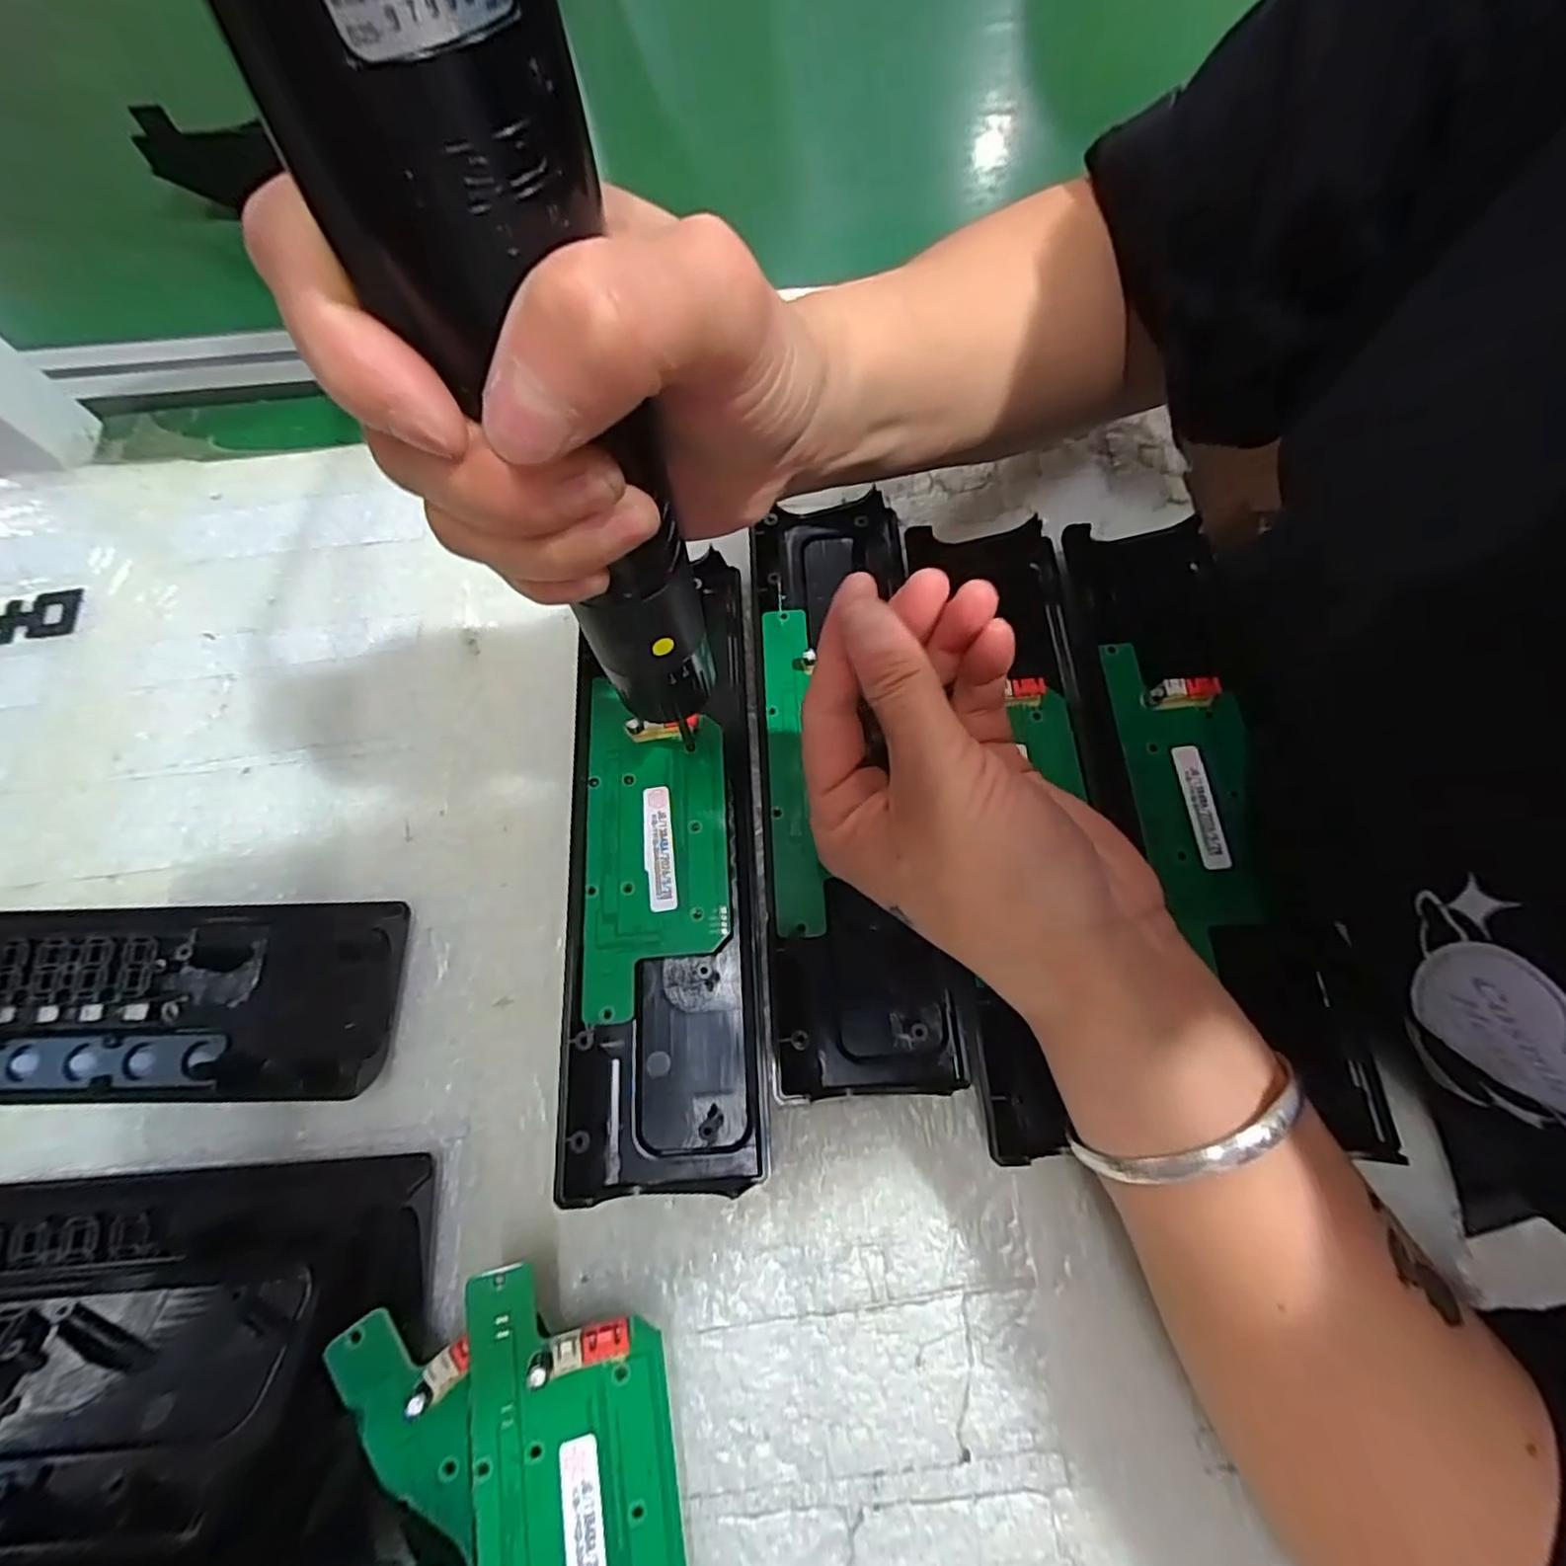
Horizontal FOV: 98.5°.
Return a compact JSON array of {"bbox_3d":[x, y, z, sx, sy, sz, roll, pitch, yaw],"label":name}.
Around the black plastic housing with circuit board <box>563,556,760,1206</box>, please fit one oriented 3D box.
[{"bbox_3d":[-0.047,0.023,0.262,0.069,0.019,0.237,-3,71,0],"label":"black plastic housing with circuit board"}]

